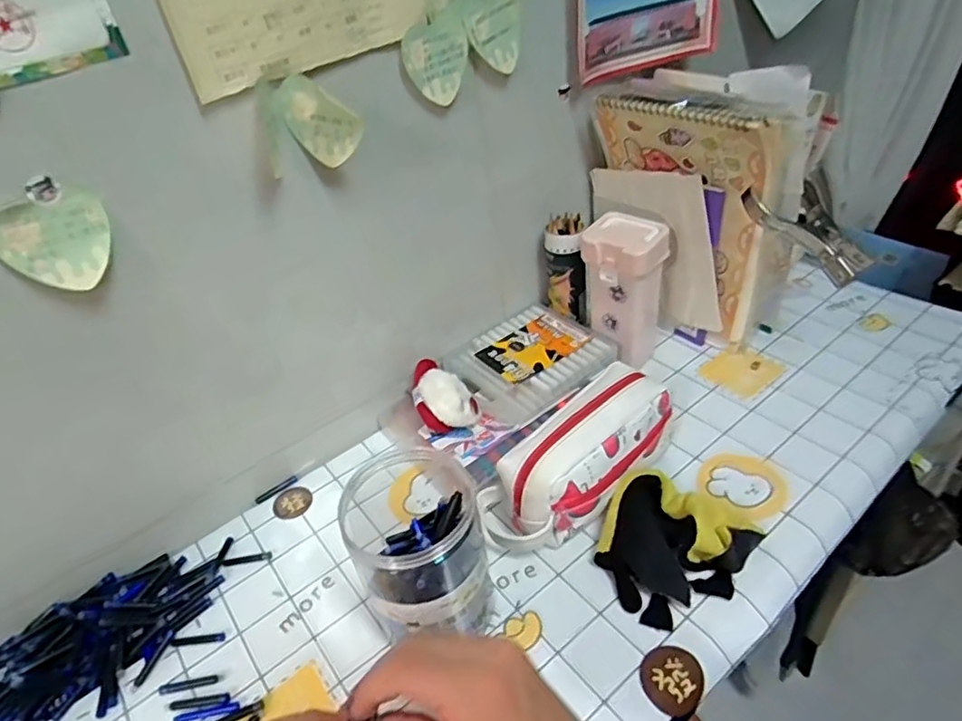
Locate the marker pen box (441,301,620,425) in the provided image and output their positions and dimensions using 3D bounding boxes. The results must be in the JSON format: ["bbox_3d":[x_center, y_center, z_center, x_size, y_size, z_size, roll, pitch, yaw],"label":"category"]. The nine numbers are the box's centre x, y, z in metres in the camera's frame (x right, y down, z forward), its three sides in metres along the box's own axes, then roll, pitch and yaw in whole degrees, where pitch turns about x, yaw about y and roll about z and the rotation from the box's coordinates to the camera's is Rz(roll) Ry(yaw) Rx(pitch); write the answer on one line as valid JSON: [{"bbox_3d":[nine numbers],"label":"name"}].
[{"bbox_3d":[0.057,-0.003,0.706,0.176,0.021,0.139,-35,42,-27],"label":"marker pen box"}]

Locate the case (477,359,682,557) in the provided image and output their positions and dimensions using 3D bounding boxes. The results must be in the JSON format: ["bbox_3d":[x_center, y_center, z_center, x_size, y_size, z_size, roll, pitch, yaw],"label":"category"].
[{"bbox_3d":[0.095,0.094,0.562,0.211,0.098,0.090,-30,43,-26],"label":"case"}]

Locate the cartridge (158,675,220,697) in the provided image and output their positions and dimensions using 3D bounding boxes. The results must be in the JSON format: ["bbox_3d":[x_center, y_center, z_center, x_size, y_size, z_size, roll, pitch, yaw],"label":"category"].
[{"bbox_3d":[-0.240,0.264,0.481,0.049,0.004,0.009,-10,38,-3],"label":"cartridge"}]

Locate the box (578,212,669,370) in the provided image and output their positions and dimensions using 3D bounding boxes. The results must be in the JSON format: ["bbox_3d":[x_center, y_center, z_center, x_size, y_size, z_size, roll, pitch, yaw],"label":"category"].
[{"bbox_3d":[0.165,-0.076,0.687,0.083,0.166,0.063,23,47,34],"label":"box"}]

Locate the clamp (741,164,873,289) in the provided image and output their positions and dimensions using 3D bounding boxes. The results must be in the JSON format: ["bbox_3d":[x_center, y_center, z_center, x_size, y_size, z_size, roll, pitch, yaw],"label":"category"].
[{"bbox_3d":[0.343,-0.140,0.617,0.143,0.044,0.078,44,68,7],"label":"clamp"}]

